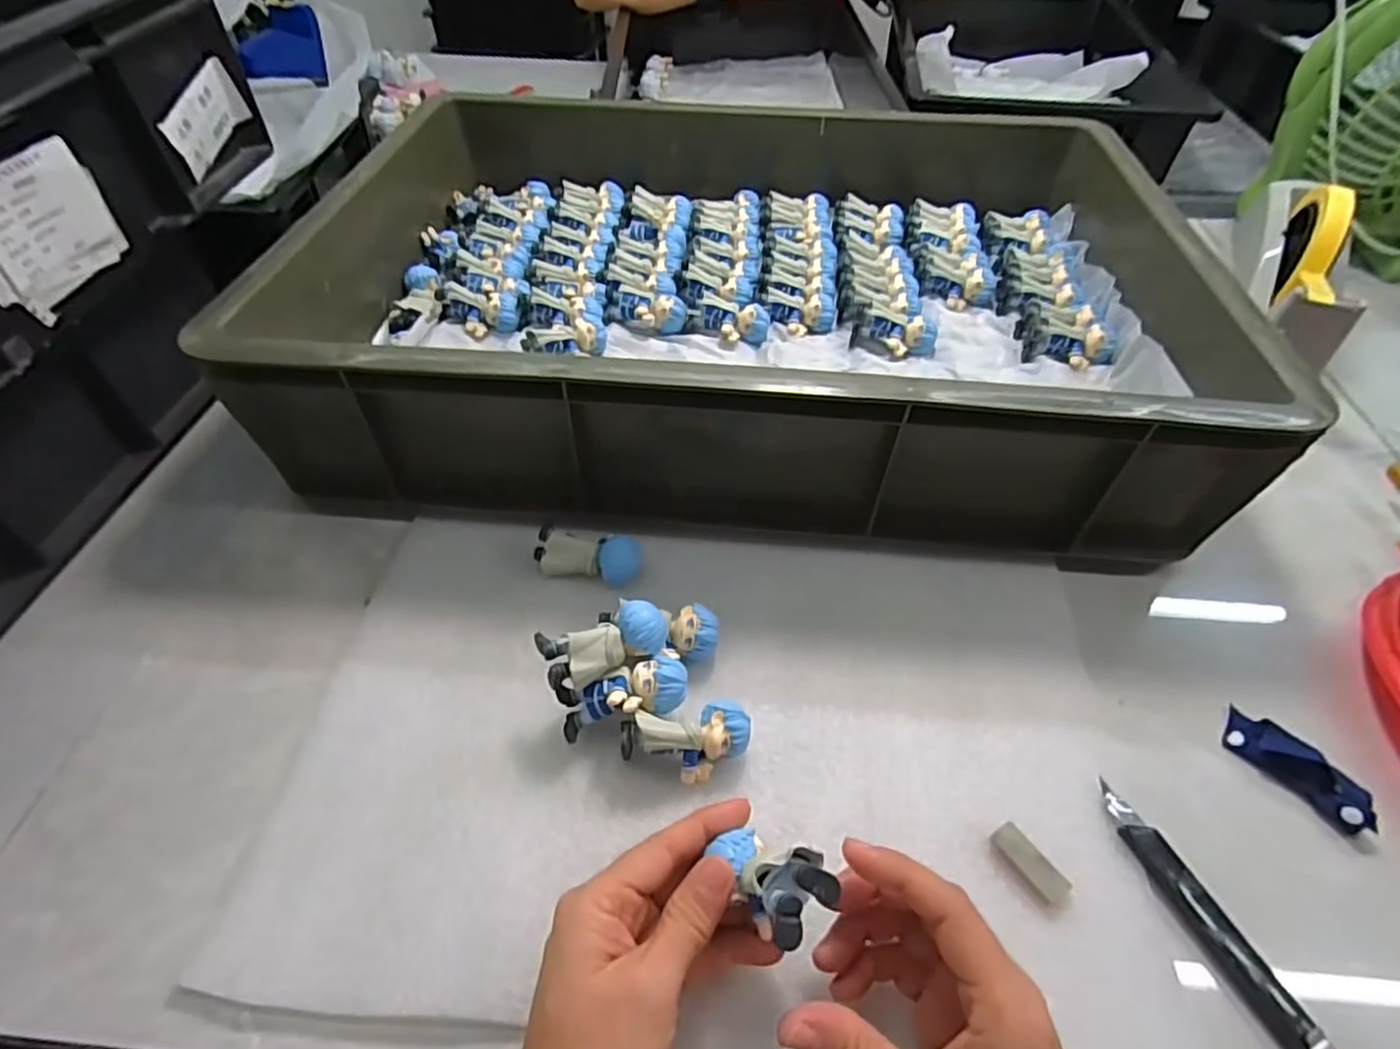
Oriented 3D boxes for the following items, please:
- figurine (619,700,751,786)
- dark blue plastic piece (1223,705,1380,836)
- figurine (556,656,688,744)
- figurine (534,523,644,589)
[{"bbox_3d":[-0.006,0.106,0.338,0.062,0.032,0.029,-9,50,-8],"label":"figurine"},{"bbox_3d":[0.296,0.120,0.343,0.027,0.016,0.064,-36,58,-27],"label":"dark blue plastic piece"},{"bbox_3d":[-0.039,0.083,0.343,0.062,0.024,0.027,-19,51,8],"label":"figurine"},{"bbox_3d":[-0.066,0.019,0.417,0.060,0.026,0.028,8,50,6],"label":"figurine"}]

